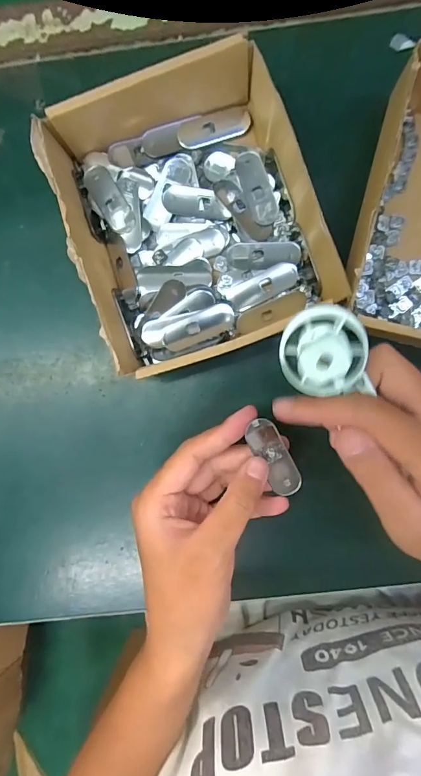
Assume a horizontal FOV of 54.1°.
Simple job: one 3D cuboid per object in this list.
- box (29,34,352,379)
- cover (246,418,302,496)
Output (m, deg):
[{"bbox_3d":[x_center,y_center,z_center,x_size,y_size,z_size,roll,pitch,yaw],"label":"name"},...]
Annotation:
[{"bbox_3d":[-0.008,-0.108,0.264,0.153,0.052,0.176,-19,91,3],"label":"box"},{"bbox_3d":[0.037,0.041,0.240,0.018,0.005,0.049,-27,102,3],"label":"cover"}]

